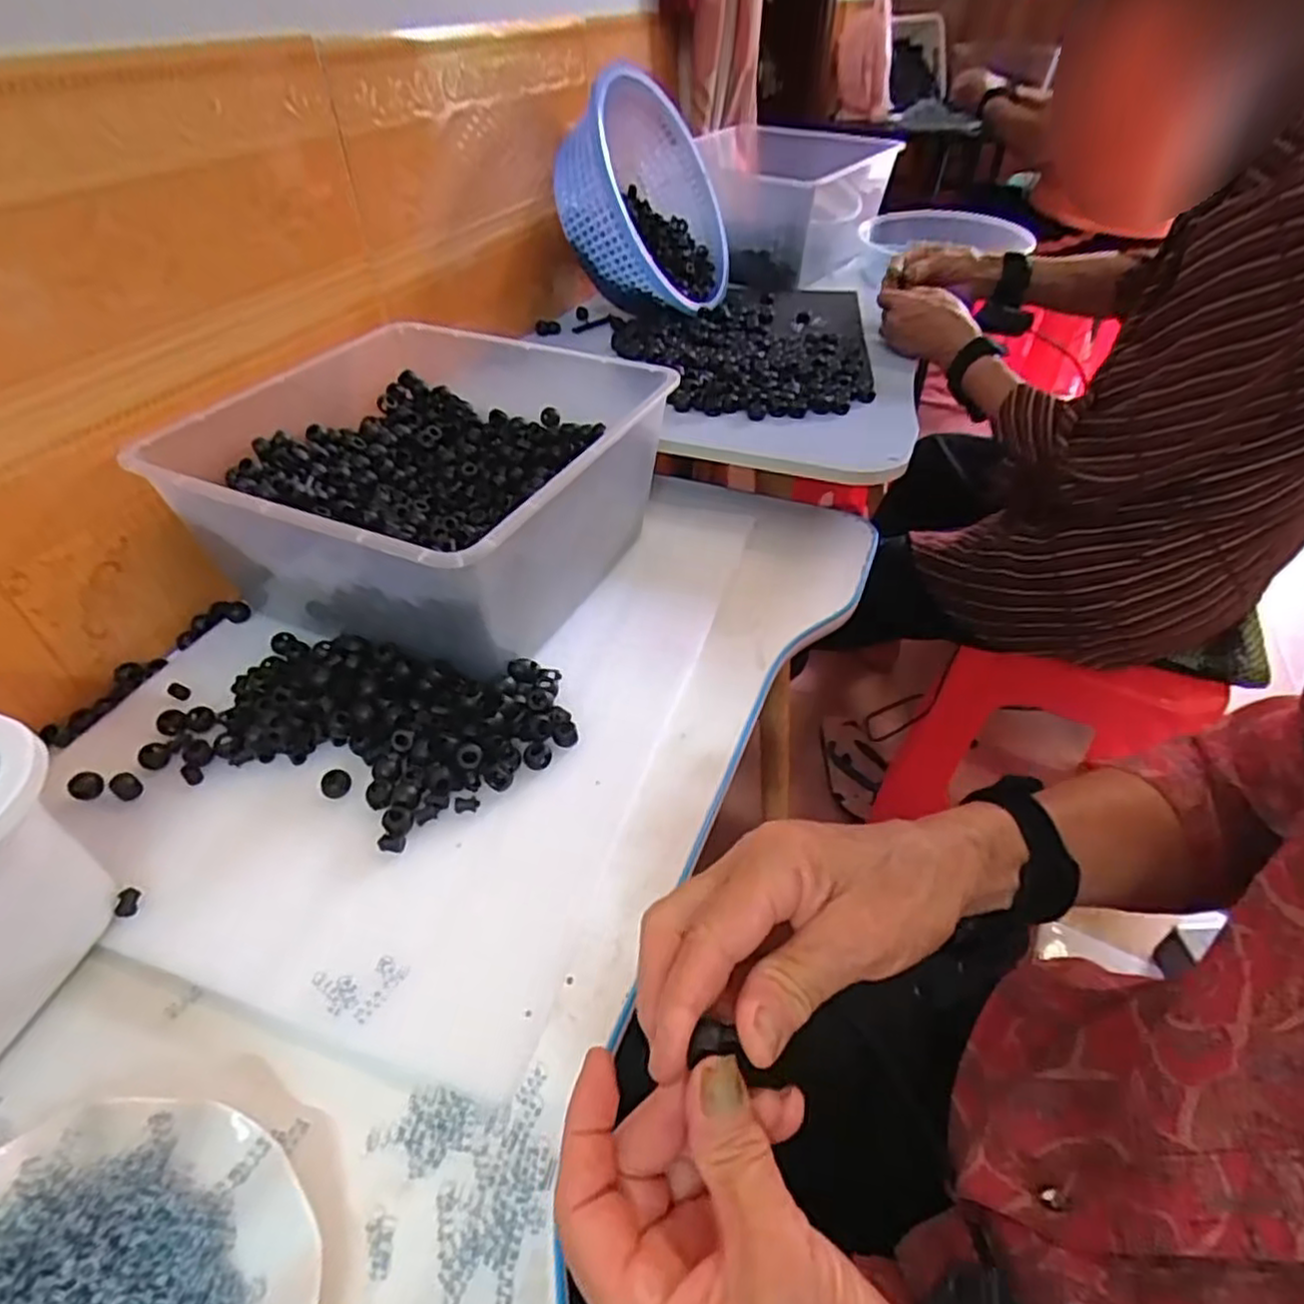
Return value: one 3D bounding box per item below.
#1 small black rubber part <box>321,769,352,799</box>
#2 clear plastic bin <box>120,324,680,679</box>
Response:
[{"bbox_3d":[-0.197,0.082,0.448,0.017,0.006,0.018,0,42,0],"label":"small black rubber part"},{"bbox_3d":[-0.172,-0.138,0.572,0.293,0.137,0.300,17,45,19],"label":"clear plastic bin"}]

